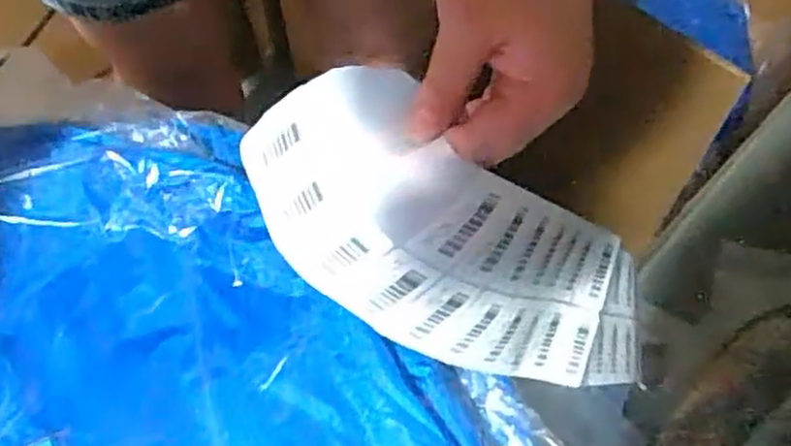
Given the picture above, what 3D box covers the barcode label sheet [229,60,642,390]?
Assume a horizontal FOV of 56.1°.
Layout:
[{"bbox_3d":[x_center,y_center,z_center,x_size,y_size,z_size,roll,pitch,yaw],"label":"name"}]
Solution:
[{"bbox_3d":[0.048,0.021,0.399,0.104,0.259,0.097,-13,56,40],"label":"barcode label sheet"}]

